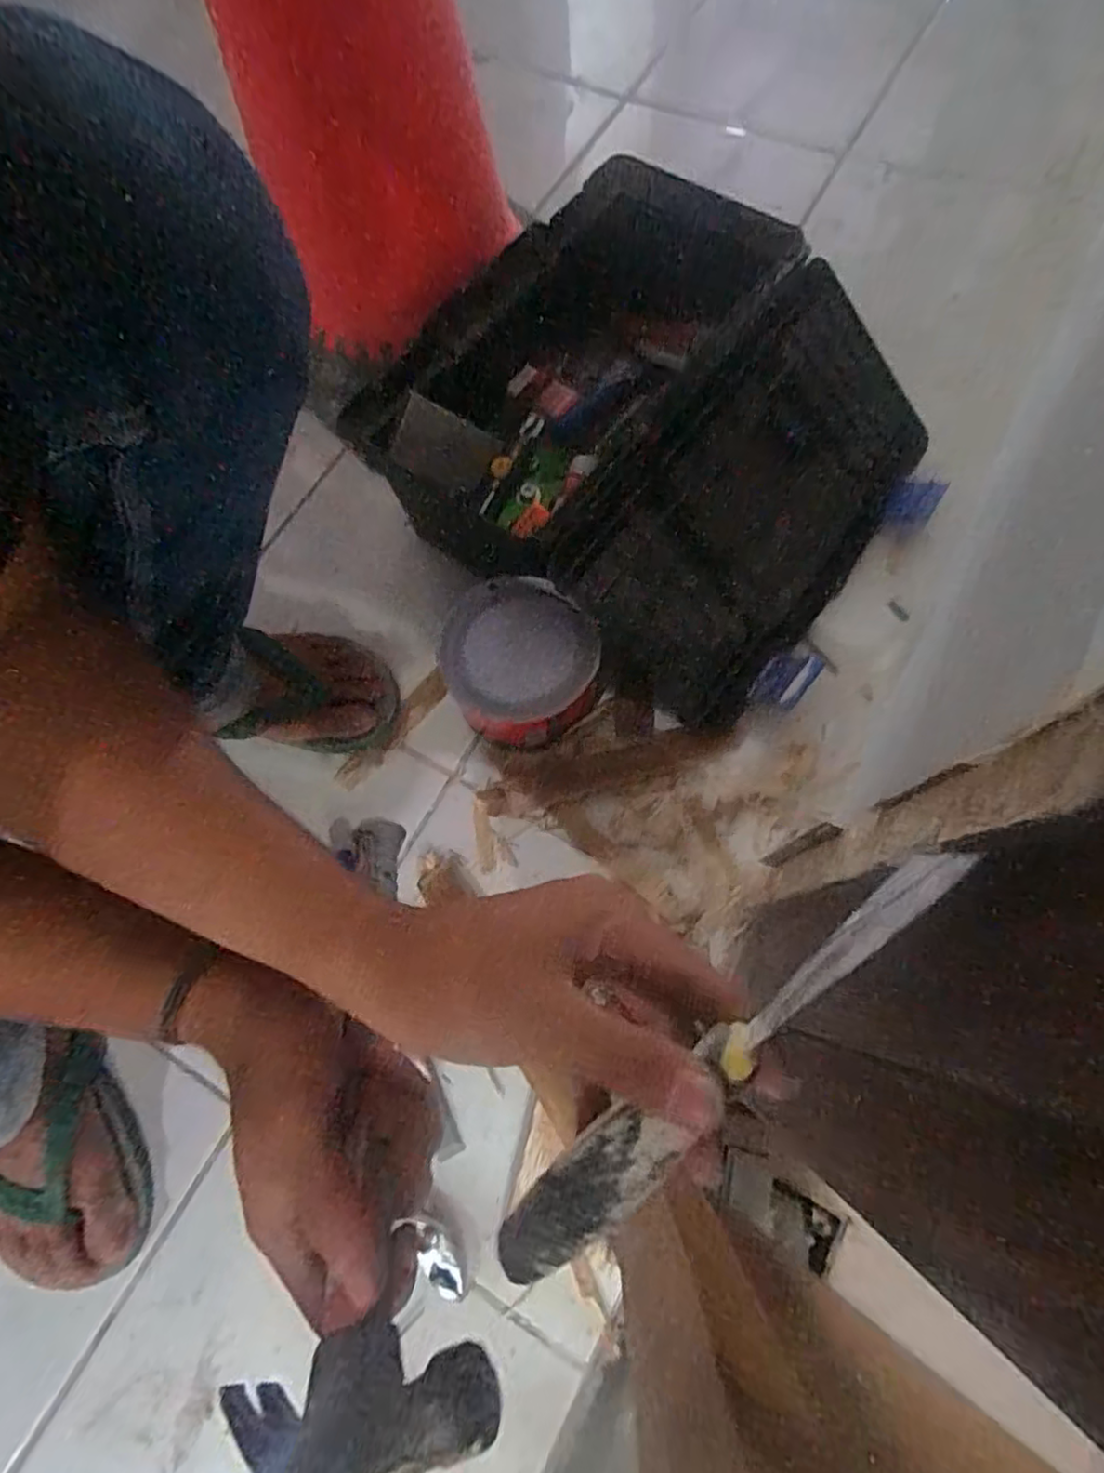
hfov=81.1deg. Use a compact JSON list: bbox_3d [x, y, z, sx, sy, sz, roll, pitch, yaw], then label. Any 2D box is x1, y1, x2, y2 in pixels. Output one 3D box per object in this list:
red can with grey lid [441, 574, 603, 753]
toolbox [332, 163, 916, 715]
[{"bbox_3d":[-0.024,-0.058,0.556,0.124,0.082,0.127,-1,71,2],"label":"red can with grey lid"},{"bbox_3d":[0.094,-0.267,0.585,0.409,0.153,0.373,40,77,14],"label":"toolbox"}]

